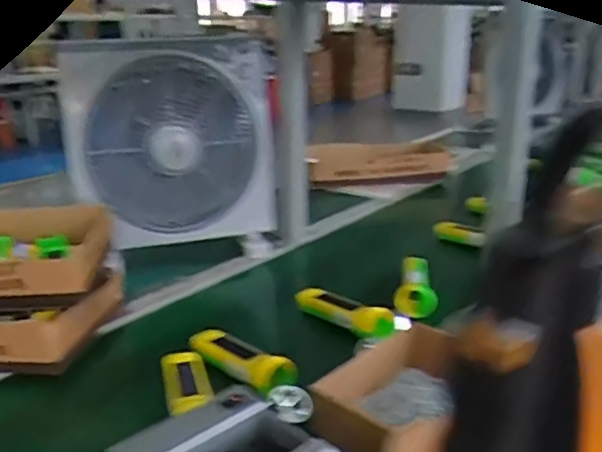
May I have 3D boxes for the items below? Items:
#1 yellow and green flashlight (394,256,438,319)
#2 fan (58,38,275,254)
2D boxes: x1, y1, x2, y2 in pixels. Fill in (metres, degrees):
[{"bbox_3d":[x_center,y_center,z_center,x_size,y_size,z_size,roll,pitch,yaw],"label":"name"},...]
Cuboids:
[{"bbox_3d":[0.193,0.098,0.989,0.065,0.059,0.124,3,20,11],"label":"yellow and green flashlight"},{"bbox_3d":[-0.234,-0.136,1.097,0.362,0.389,0.092,-7,21,-18],"label":"fan"}]

